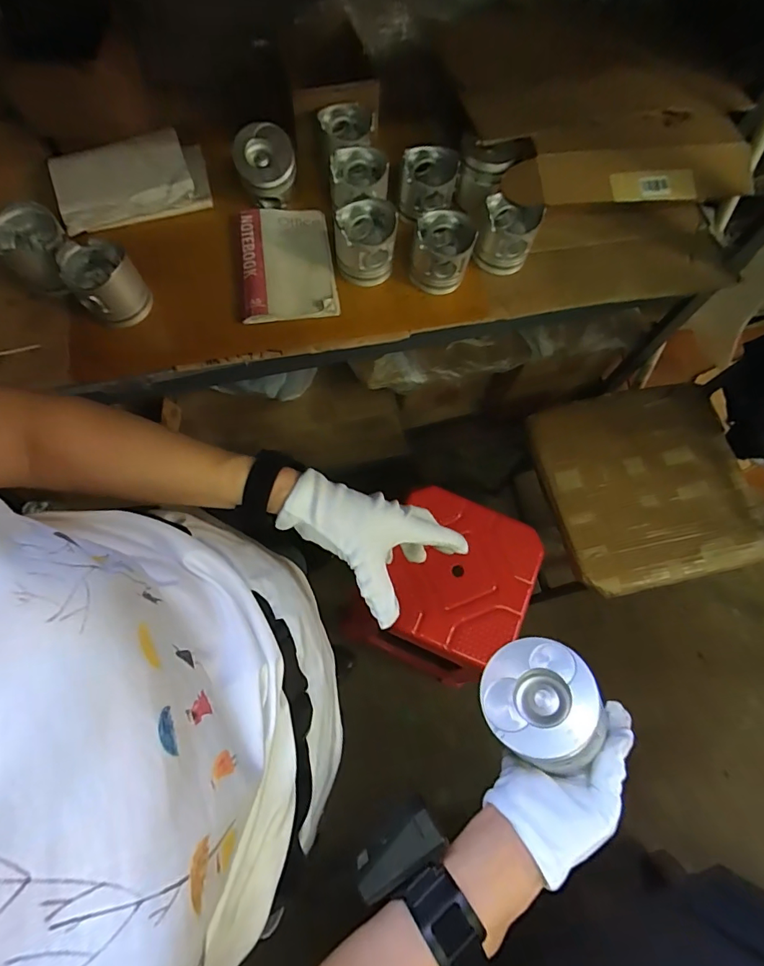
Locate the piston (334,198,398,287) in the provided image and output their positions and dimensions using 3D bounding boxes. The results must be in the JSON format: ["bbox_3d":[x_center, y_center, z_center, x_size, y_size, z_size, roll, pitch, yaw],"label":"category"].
[{"bbox_3d":[-0.024,-0.361,0.703,0.093,0.076,0.092,-2,70,-3],"label":"piston"}]

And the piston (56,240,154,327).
[{"bbox_3d":[-0.387,-0.280,0.655,0.087,0.076,0.089,1,70,-2],"label":"piston"}]

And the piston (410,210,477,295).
[{"bbox_3d":[0.090,-0.350,0.711,0.092,0.079,0.090,9,70,1],"label":"piston"}]

